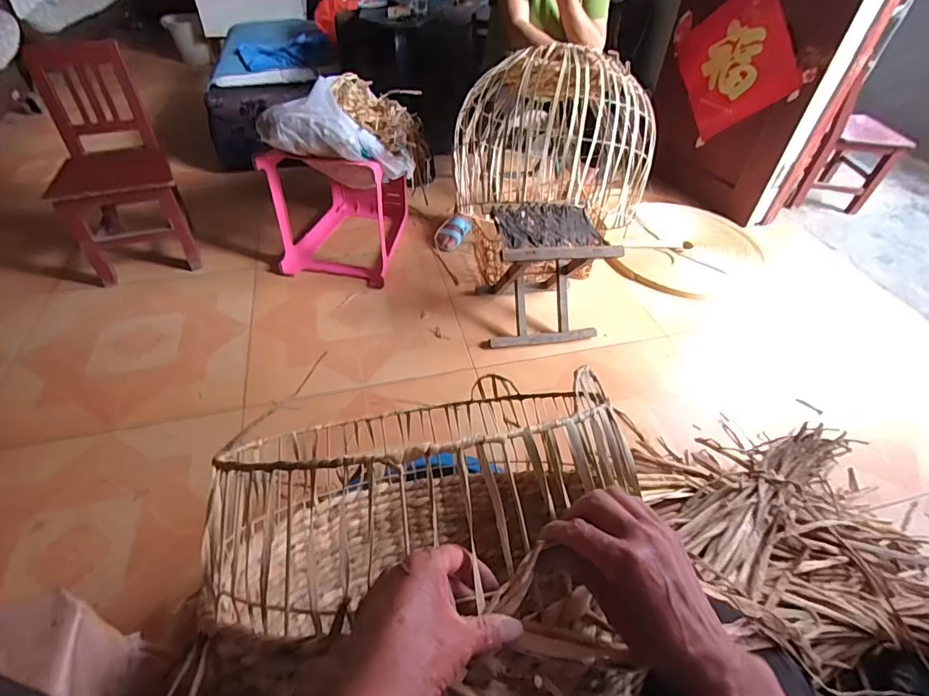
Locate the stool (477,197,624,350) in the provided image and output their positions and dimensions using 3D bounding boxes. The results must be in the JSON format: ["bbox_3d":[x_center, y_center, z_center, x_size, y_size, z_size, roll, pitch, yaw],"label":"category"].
[{"bbox_3d":[0.222,-0.216,1.342,0.308,0.314,0.283,-4,47,-7],"label":"stool"}]

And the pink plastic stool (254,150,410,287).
[{"bbox_3d":[-0.406,-0.508,1.551,0.366,0.365,0.464,8,46,4],"label":"pink plastic stool"}]

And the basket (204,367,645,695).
[{"bbox_3d":[-0.043,0.225,0.608,0.460,0.299,0.548,-14,4,-16],"label":"basket"}]

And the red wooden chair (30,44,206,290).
[{"bbox_3d":[-1.064,-0.535,1.402,0.309,0.549,0.407,-24,52,-24],"label":"red wooden chair"}]

